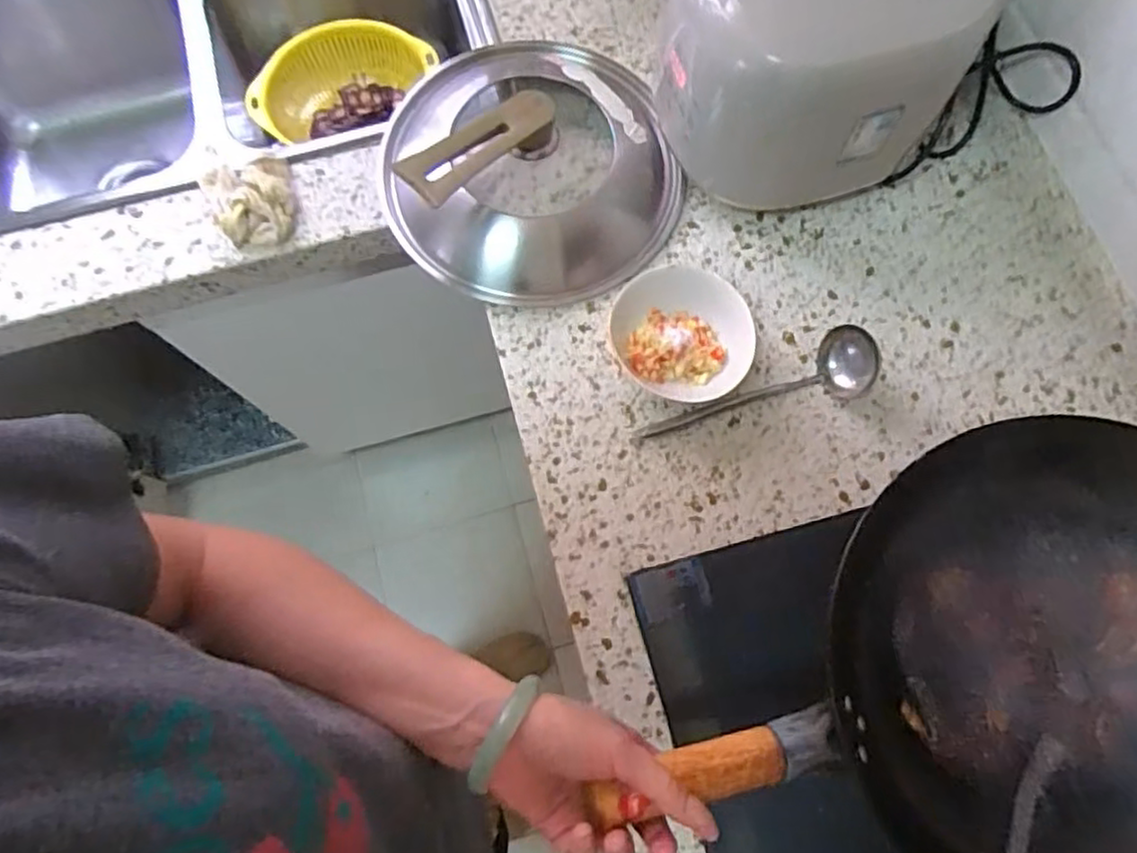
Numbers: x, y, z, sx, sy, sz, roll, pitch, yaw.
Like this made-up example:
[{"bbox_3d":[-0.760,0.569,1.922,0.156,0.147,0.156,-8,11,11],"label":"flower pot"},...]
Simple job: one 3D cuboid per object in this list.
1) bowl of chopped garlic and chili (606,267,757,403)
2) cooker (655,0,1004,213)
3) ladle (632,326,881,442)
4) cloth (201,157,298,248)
[{"bbox_3d":[0.110,-0.084,0.657,0.119,0.053,0.132,-35,76,-9],"label":"bowl of chopped garlic and chili"},{"bbox_3d":[0.230,-0.353,0.657,0.260,0.215,0.213,-7,73,-2],"label":"cooker"},{"bbox_3d":[0.177,-0.025,0.642,0.228,0.049,0.060,-22,74,-6],"label":"ladle"},{"bbox_3d":[-0.333,-0.235,0.714,0.089,0.032,0.097,-16,74,-4],"label":"cloth"}]

